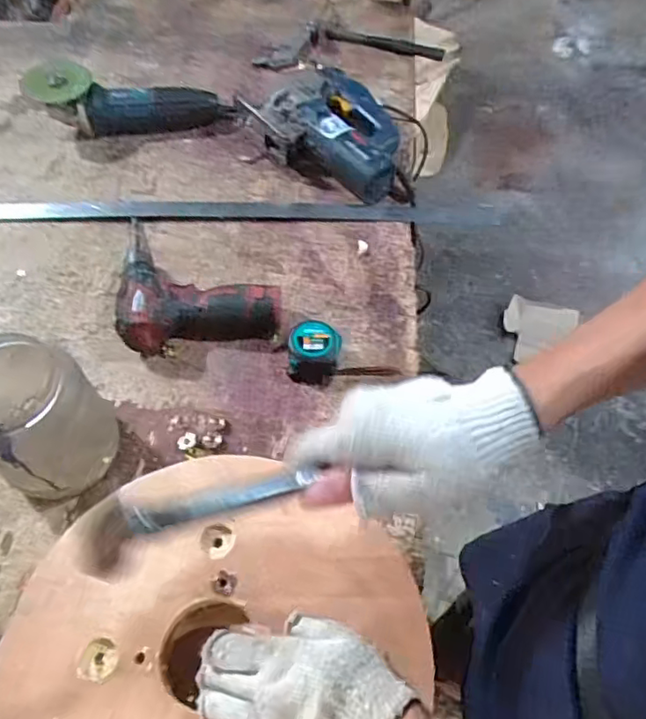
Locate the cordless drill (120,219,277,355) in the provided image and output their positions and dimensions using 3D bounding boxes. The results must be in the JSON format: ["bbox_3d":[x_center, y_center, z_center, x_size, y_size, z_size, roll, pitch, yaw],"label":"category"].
[{"bbox_3d":[-0.159,-0.116,0.754,0.190,0.054,0.218,-7,58,-4],"label":"cordless drill"}]

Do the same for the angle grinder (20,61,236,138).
[{"bbox_3d":[-0.288,-0.388,0.898,0.289,0.096,0.078,6,58,4],"label":"angle grinder"}]

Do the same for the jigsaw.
[{"bbox_3d":[0.024,-0.348,0.887,0.232,0.079,0.175,25,61,15],"label":"jigsaw"}]

